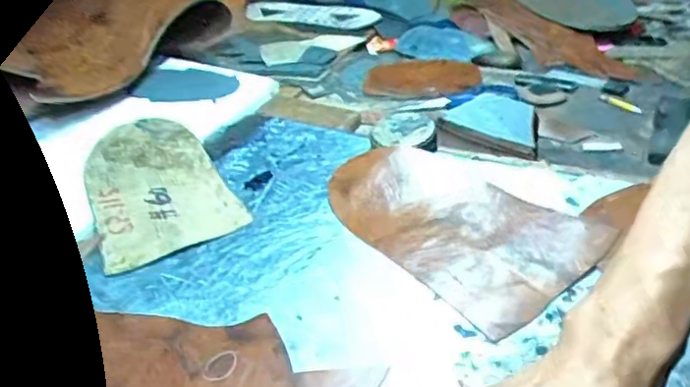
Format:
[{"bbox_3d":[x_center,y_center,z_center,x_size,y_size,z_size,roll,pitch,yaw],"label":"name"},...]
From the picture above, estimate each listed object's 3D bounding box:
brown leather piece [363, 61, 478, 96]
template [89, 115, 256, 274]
[{"bbox_3d":[0.115,-0.173,0.926,0.165,0.012,0.120,-1,34,8],"label":"brown leather piece"},{"bbox_3d":[-0.222,-0.017,0.722,0.146,0.009,0.263,-19,43,-19],"label":"template"}]

